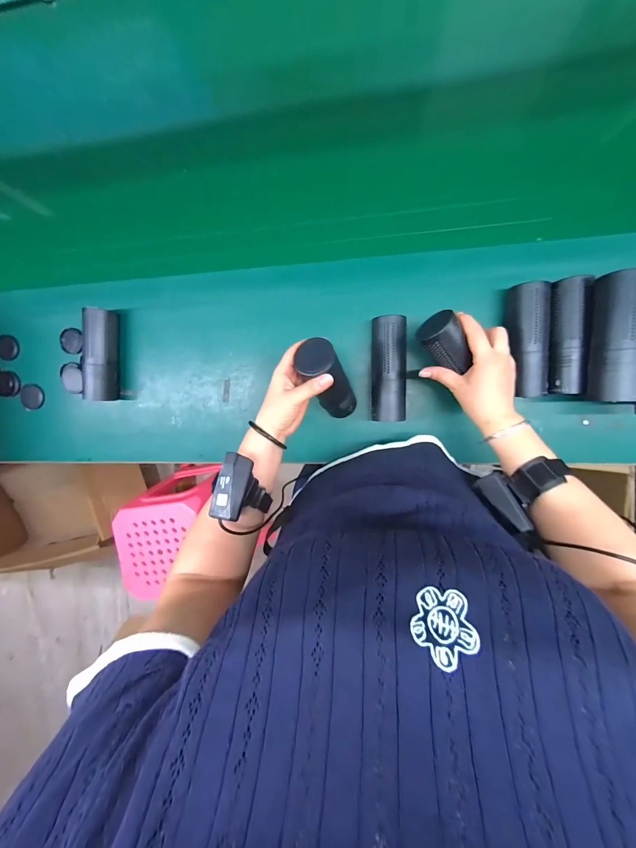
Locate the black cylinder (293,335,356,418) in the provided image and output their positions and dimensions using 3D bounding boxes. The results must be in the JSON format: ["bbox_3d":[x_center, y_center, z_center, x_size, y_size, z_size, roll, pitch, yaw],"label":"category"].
[{"bbox_3d":[0.016,-0.057,0.455,0.058,0.163,0.049,-12,70,9],"label":"black cylinder"}]

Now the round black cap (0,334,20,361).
[{"bbox_3d":[-0.630,-0.154,0.636,0.050,0.010,0.050,1,96,8],"label":"round black cap"}]

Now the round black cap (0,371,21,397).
[{"bbox_3d":[-0.636,-0.082,0.638,0.053,0.013,0.049,1,96,8],"label":"round black cap"}]

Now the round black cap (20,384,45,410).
[{"bbox_3d":[-0.586,-0.055,0.639,0.055,0.009,0.050,1,96,8],"label":"round black cap"}]

